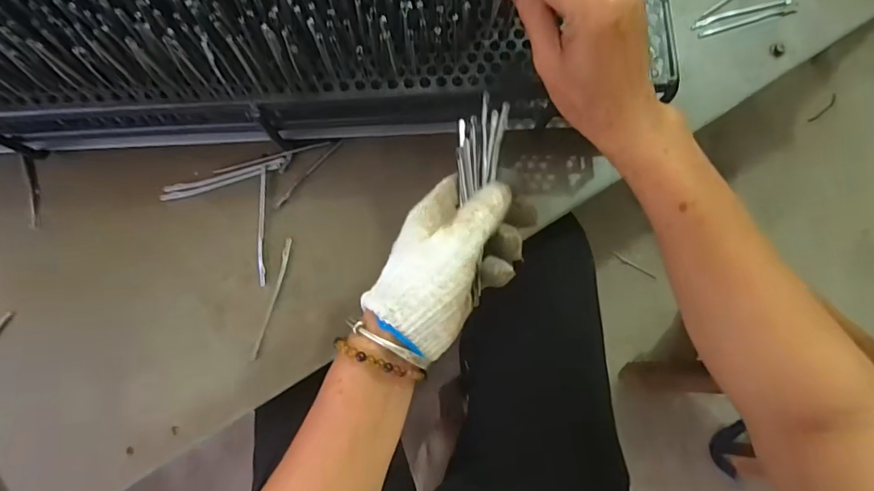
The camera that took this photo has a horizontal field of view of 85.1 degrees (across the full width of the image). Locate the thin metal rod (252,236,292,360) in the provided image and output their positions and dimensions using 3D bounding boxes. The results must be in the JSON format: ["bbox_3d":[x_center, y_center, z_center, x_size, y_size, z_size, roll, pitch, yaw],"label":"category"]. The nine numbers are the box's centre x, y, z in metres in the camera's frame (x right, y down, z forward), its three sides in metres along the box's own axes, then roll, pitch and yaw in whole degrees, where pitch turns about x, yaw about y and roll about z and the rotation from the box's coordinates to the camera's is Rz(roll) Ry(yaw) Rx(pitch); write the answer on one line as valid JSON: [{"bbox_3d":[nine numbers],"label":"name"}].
[{"bbox_3d":[-0.137,0.043,0.397,0.007,0.004,0.103,14,80,0],"label":"thin metal rod"}]

